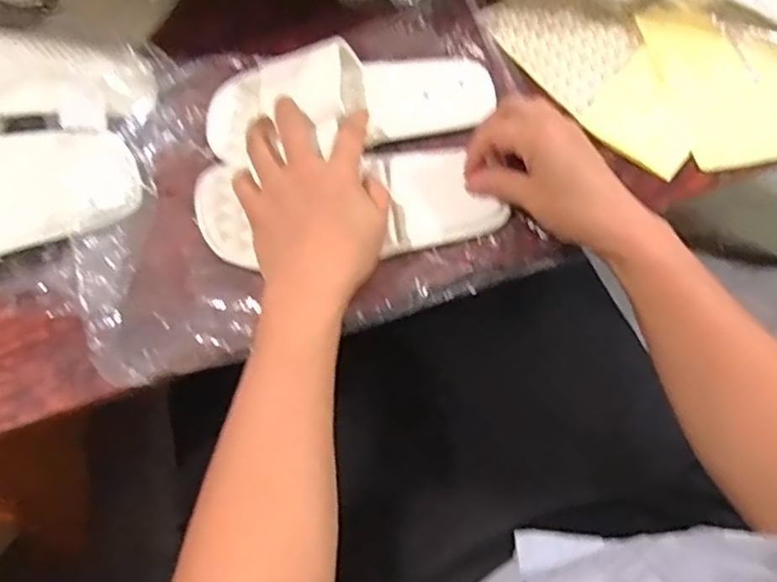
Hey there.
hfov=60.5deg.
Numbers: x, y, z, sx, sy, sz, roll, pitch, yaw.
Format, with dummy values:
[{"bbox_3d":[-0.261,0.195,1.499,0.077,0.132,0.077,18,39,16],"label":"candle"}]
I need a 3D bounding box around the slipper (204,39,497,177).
[{"bbox_3d":[-0.031,-0.158,0.538,0.234,0.048,0.103,-6,62,-4],"label":"slipper"}]

